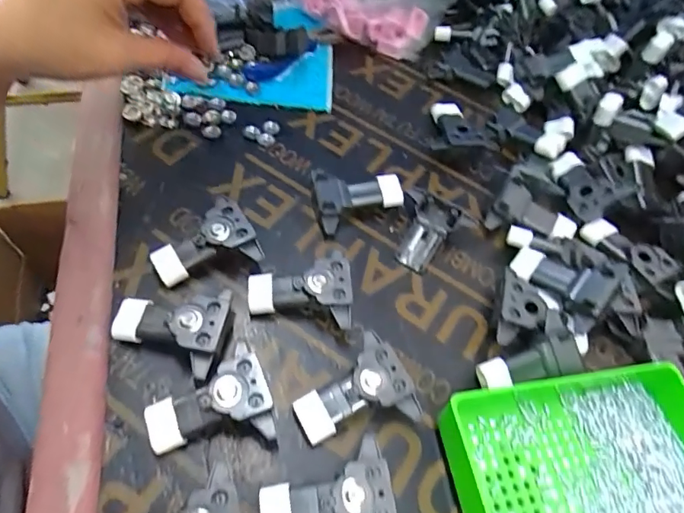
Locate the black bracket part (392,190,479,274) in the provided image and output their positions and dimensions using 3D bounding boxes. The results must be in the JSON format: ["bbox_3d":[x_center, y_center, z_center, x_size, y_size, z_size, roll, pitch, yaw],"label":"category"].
[{"bbox_3d":[0.064,-0.017,0.350,0.053,0.018,0.059,27,56,9],"label":"black bracket part"}]

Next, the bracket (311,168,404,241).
[{"bbox_3d":[0.012,-0.044,0.355,0.063,0.022,0.049,-8,58,-15],"label":"bracket"}]

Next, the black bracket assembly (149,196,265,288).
[{"bbox_3d":[-0.092,-0.009,0.316,0.066,0.028,0.046,-14,60,-18],"label":"black bracket assembly"}]

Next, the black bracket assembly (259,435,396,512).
[{"bbox_3d":[-0.008,0.128,0.241,0.065,0.025,0.054,-4,57,-12],"label":"black bracket assembly"}]

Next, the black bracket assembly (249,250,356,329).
[{"bbox_3d":[-0.027,0.022,0.307,0.065,0.024,0.046,6,56,-6],"label":"black bracket assembly"}]

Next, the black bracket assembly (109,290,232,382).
[{"bbox_3d":[-0.102,0.044,0.280,0.065,0.024,0.049,8,56,-5],"label":"black bracket assembly"}]

